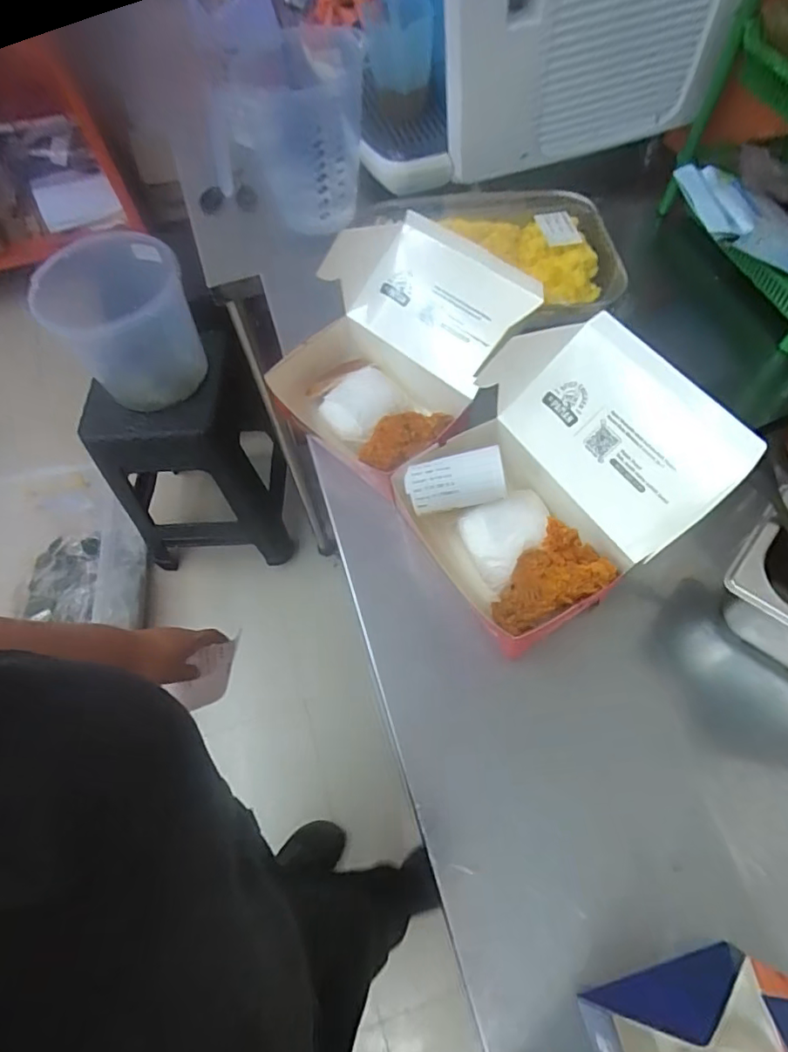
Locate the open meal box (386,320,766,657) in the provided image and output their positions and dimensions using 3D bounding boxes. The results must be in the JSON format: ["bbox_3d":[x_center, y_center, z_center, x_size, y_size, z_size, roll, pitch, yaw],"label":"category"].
[{"bbox_3d":[0.123,-0.033,0.467,0.233,0.129,0.200,-30,64,-13],"label":"open meal box"}]

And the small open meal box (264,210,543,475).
[{"bbox_3d":[-0.009,-0.179,0.550,0.216,0.113,0.208,38,69,21],"label":"small open meal box"}]

